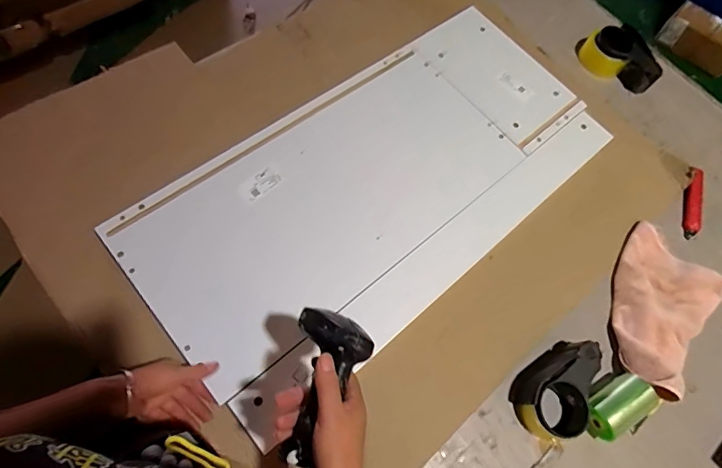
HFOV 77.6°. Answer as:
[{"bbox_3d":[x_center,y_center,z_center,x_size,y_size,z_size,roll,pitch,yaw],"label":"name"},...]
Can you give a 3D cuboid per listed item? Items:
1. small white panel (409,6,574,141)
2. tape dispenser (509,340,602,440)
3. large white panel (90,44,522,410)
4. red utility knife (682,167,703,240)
[{"bbox_3d":[0.268,-0.328,0.905,0.191,0.010,0.295,-39,80,-18],"label":"small white panel"},{"bbox_3d":[0.309,0.234,0.675,0.150,0.053,0.103,-32,74,-17],"label":"tape dispenser"},{"bbox_3d":[-0.046,-0.071,0.733,0.636,0.023,0.310,-38,81,-19],"label":"large white panel"},{"bbox_3d":[0.635,-0.060,0.858,0.036,0.014,0.138,12,79,5],"label":"red utility knife"}]

